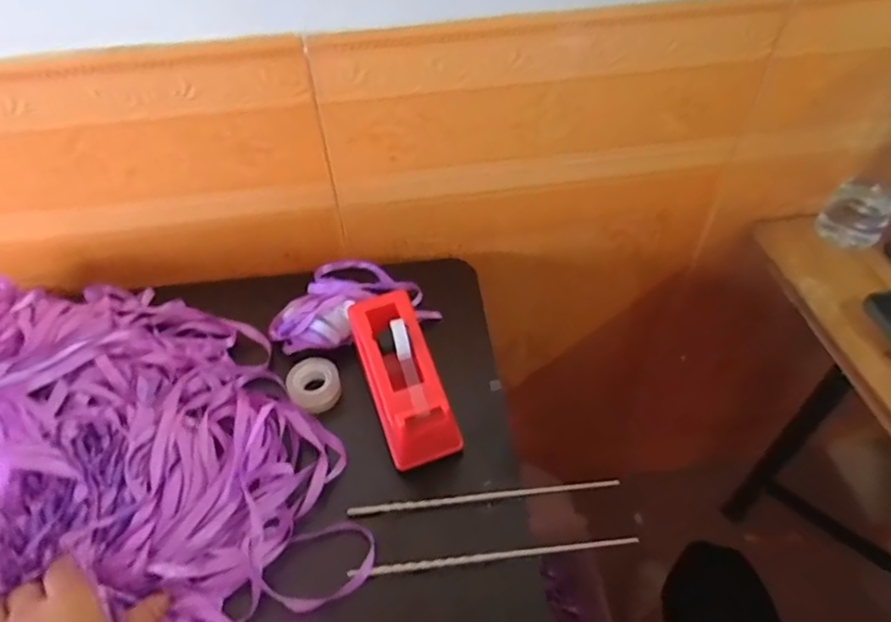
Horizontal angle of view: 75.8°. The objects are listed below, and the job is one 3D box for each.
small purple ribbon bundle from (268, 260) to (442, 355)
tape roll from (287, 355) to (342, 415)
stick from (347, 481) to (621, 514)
[{"bbox_3d":[-0.109,-0.021,0.600,0.161,0.042,0.121,-21,51,-16],"label":"small purple ribbon bundle"},{"bbox_3d":[-0.123,0.070,0.541,0.048,0.028,0.042,-27,53,-20],"label":"tape roll"},{"bbox_3d":[0.033,0.152,0.469,0.222,0.011,0.008,-5,49,-2],"label":"stick"}]

